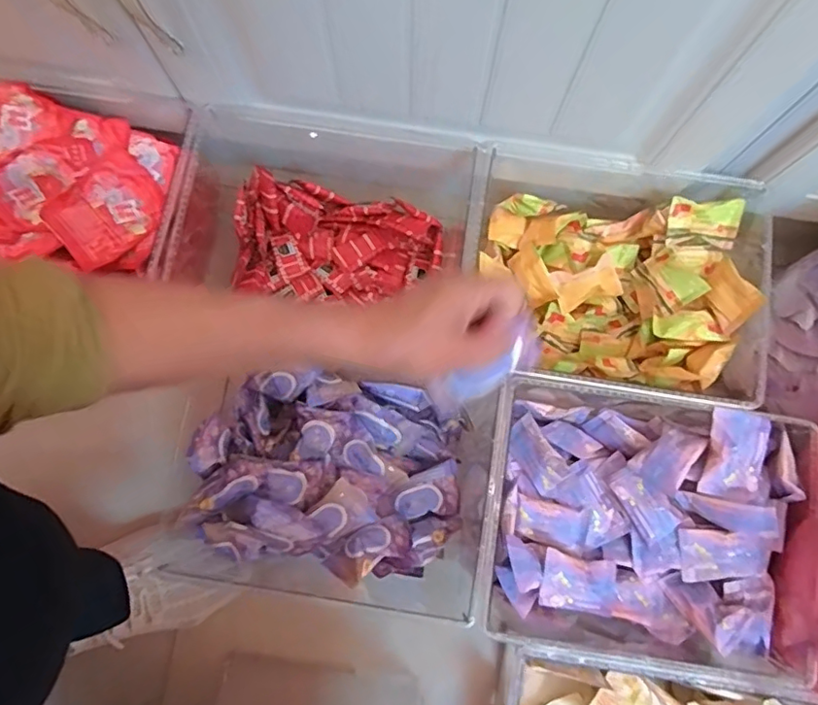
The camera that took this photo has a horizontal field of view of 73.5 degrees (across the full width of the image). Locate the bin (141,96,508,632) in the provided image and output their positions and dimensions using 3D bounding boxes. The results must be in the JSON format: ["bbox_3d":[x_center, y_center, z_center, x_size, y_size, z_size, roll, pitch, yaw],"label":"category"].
[{"bbox_3d":[-0.073,-0.012,0.525,0.274,0.143,0.412,-1,79,0],"label":"bin"}]

